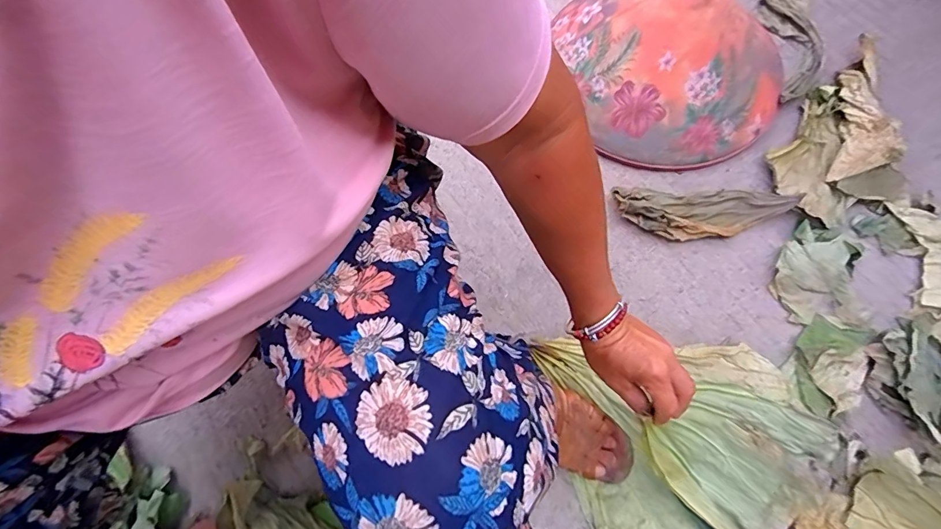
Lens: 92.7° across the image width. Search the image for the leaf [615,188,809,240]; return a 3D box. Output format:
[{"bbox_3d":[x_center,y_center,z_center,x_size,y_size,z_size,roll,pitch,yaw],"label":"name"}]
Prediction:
[{"bbox_3d":[0.355,-0.080,0.688,0.264,0.033,0.083,1,70,5],"label":"leaf"}]

